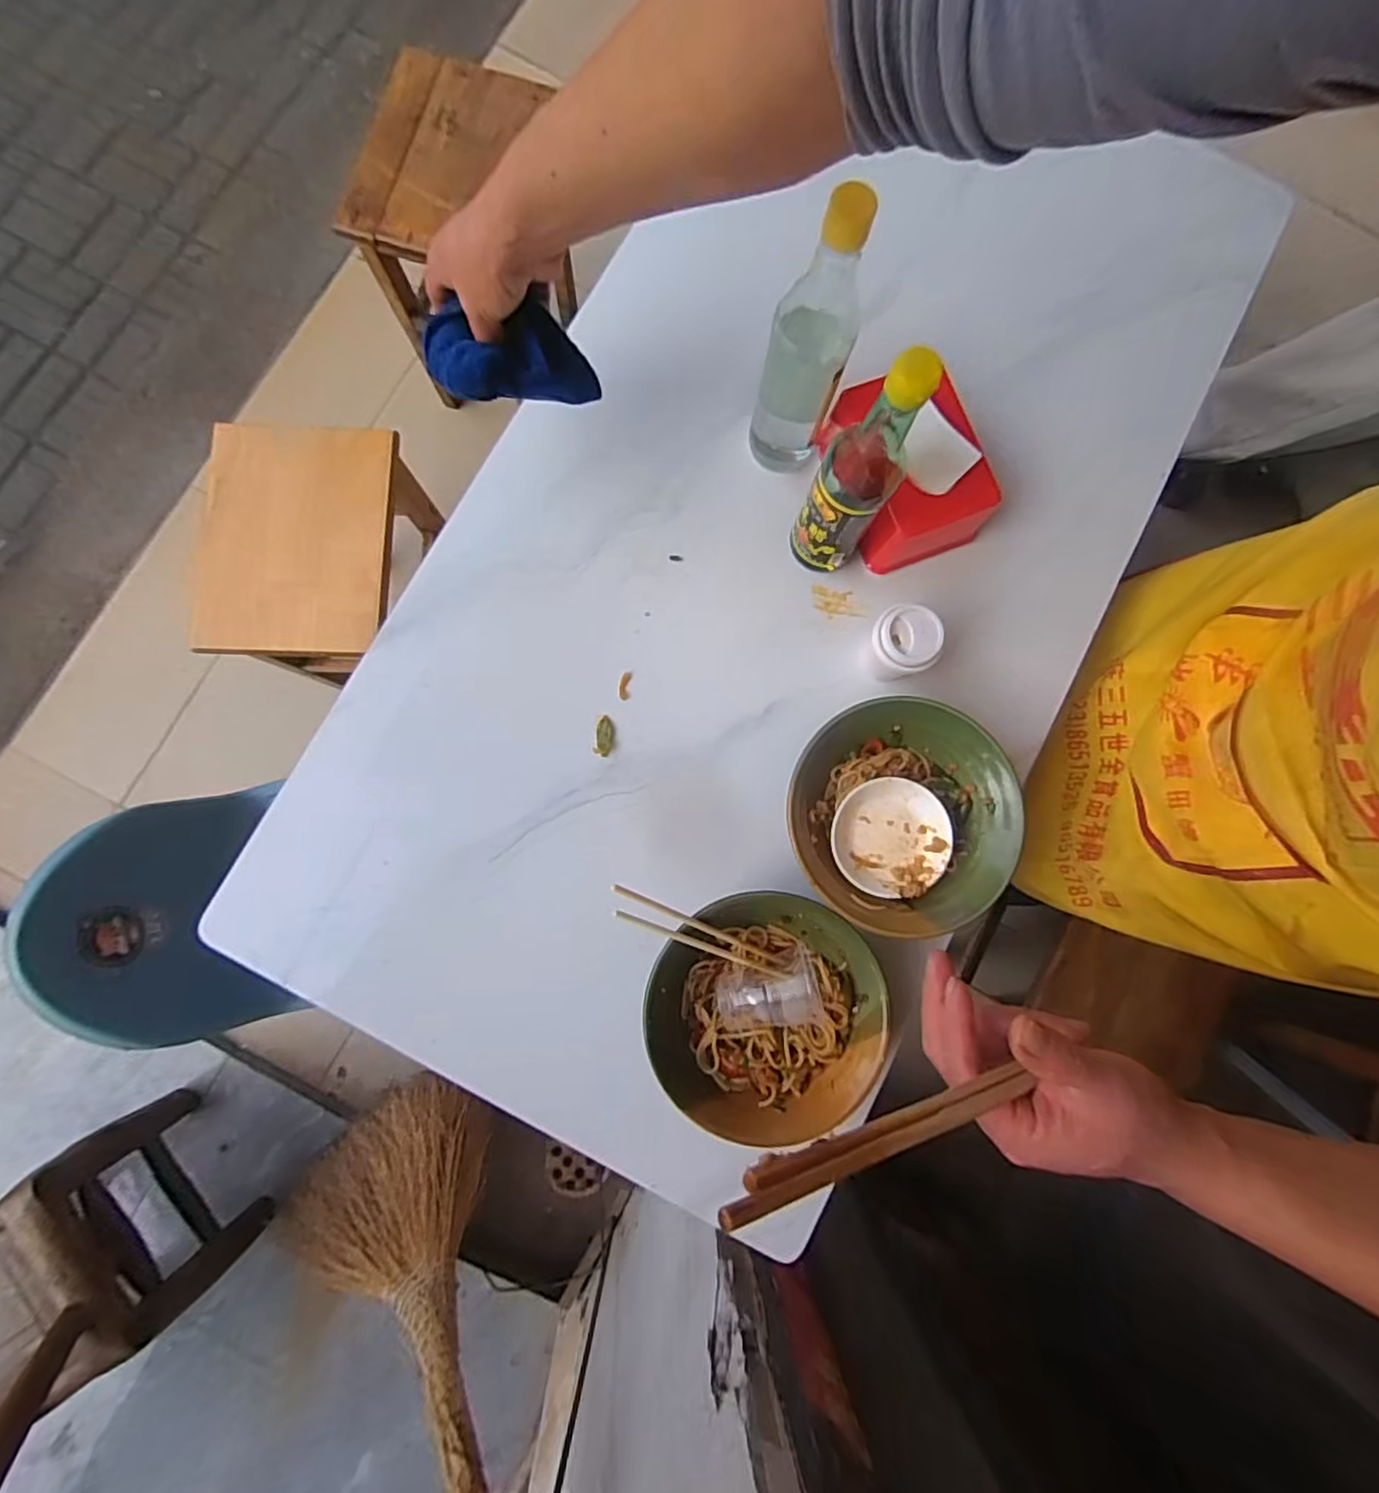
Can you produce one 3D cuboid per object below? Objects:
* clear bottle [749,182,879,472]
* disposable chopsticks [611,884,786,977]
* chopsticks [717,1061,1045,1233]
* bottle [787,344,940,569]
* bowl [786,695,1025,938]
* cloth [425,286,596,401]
[{"bbox_3d":[0.092,-0.310,0.496,0.063,0.259,0.054,12,84,-3],"label":"clear bottle"},{"bbox_3d":[0.008,0.151,0.503,0.167,0.012,0.022,30,80,-22],"label":"disposable chopsticks"},{"bbox_3d":[0.085,0.154,0.255,0.193,0.012,0.012,9,76,-38],"label":"chopsticks"},{"bbox_3d":[0.125,-0.209,0.492,0.060,0.244,0.056,17,83,-1],"label":"bottle"},{"bbox_3d":[0.172,0.056,0.521,0.174,0.061,0.185,0,84,-3],"label":"bowl"},{"bbox_3d":[-0.131,-0.295,0.472,0.124,0.053,0.046,-3,79,-16],"label":"cloth"}]

